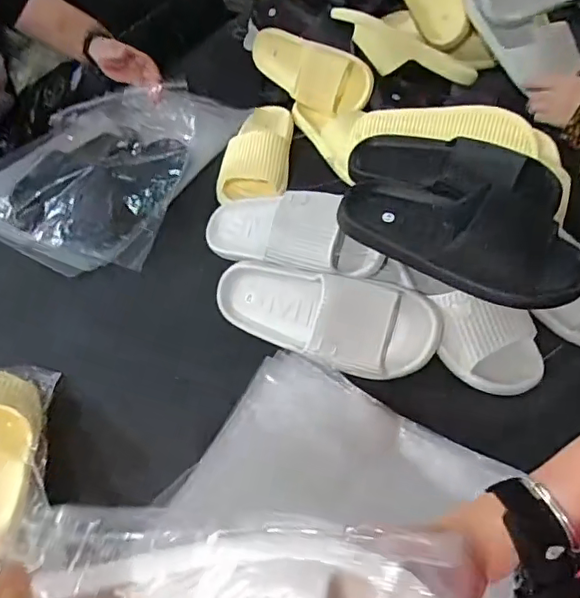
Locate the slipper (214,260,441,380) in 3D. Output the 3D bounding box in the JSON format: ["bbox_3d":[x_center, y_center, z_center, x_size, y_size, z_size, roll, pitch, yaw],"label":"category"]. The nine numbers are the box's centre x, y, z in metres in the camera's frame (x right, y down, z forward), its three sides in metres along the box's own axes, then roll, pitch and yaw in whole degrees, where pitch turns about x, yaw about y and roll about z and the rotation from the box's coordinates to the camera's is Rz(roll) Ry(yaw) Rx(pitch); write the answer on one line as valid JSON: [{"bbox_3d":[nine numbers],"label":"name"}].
[{"bbox_3d":[0.035,0.022,0.666,0.269,0.078,0.107,10,92,22],"label":"slipper"}]

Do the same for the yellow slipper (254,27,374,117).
[{"bbox_3d":[0.037,-0.398,0.992,0.249,0.101,0.075,38,34,30],"label":"yellow slipper"}]

